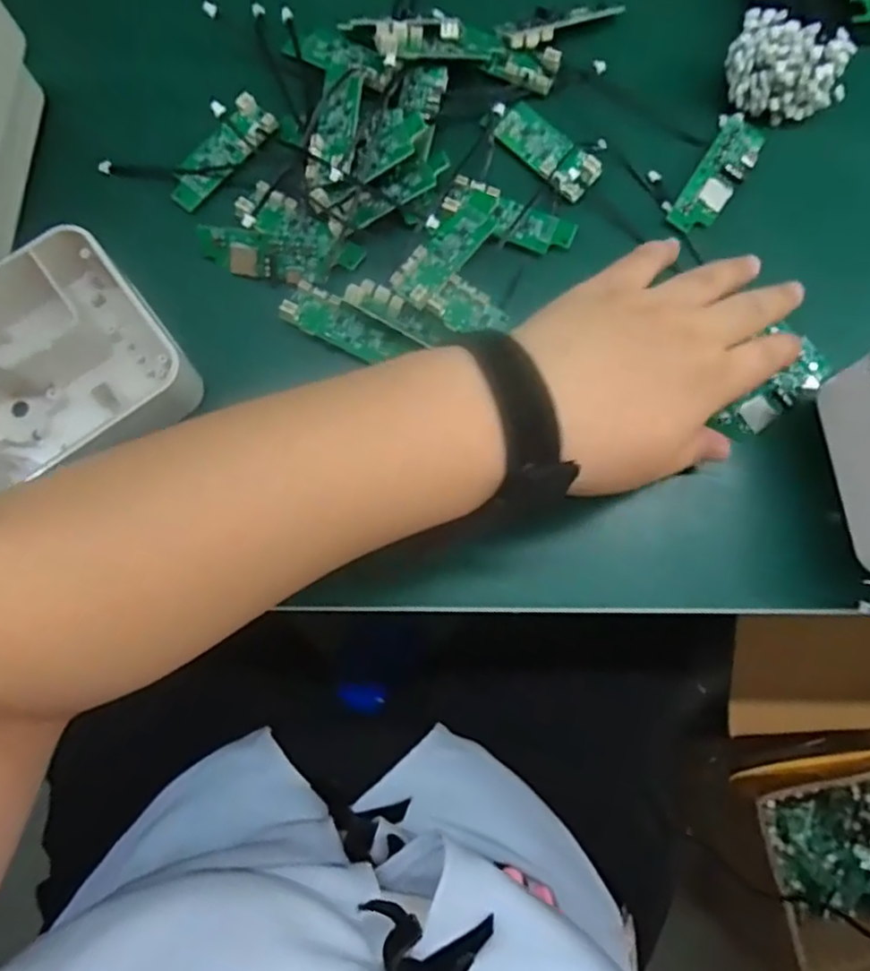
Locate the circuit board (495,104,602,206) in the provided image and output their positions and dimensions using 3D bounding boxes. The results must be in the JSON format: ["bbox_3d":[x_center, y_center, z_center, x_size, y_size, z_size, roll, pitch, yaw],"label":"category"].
[{"bbox_3d":[0.061,-0.181,0.347,0.059,0.007,0.027,40,82,8],"label":"circuit board"}]

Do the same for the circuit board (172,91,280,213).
[{"bbox_3d":[-0.117,-0.181,0.351,0.024,0.010,0.070,40,88,-6],"label":"circuit board"}]

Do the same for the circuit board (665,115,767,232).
[{"bbox_3d":[0.154,-0.168,0.350,0.024,0.006,0.070,32,81,7],"label":"circuit board"}]

